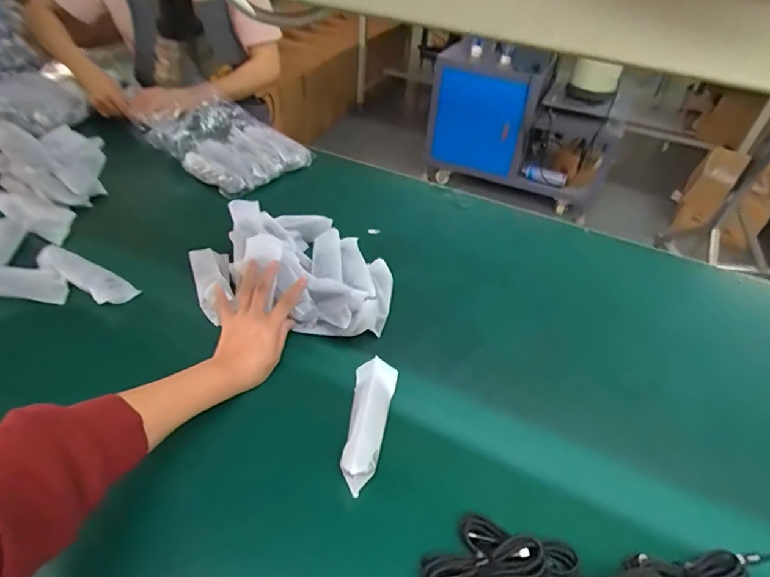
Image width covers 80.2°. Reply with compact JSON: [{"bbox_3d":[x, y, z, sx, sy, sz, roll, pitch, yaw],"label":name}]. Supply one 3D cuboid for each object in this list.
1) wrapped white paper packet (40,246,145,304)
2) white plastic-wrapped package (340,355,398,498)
[{"bbox_3d":[-0.429,-0.023,0.661,0.167,0.016,0.057,26,34,19],"label":"wrapped white paper packet"},{"bbox_3d":[-0.018,0.145,0.516,0.046,0.031,0.153,8,42,3],"label":"white plastic-wrapped package"}]

